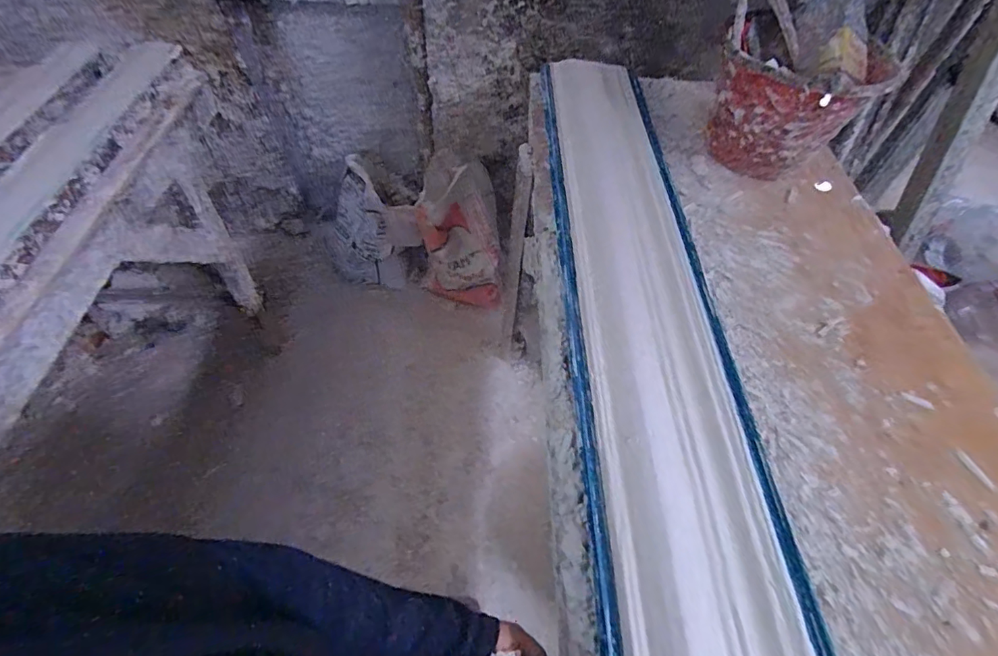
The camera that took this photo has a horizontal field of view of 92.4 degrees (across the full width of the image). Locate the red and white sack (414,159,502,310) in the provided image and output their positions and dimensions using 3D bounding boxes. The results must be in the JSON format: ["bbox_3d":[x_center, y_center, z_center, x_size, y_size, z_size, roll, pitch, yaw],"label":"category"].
[{"bbox_3d":[-0.127,-0.294,1.568,0.258,0.470,0.157,-5,26,-3],"label":"red and white sack"}]

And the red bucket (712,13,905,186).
[{"bbox_3d":[0.515,-0.408,0.886,0.246,0.202,0.246,1,55,-1],"label":"red bucket"}]

